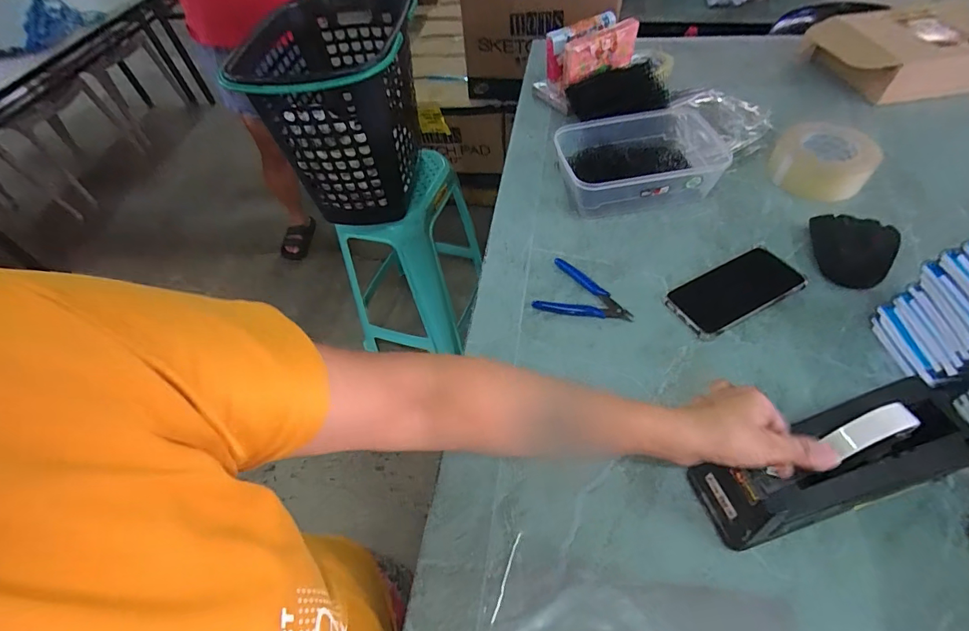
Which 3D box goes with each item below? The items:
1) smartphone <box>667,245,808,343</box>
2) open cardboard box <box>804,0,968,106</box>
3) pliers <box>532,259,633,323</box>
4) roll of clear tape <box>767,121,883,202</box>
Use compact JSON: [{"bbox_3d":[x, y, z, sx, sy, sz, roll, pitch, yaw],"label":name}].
[{"bbox_3d":[0.319,-0.032,0.566,0.173,0.011,0.082,-24,55,-12],"label":"smartphone"},{"bbox_3d":[0.842,-0.515,0.855,0.368,0.084,0.230,-6,54,2],"label":"open cardboard box"},{"bbox_3d":[0.134,-0.026,0.575,0.120,0.007,0.086,22,59,20],"label":"pliers"},{"bbox_3d":[0.524,-0.241,0.688,0.130,0.050,0.134,-3,54,4],"label":"roll of clear tape"}]

